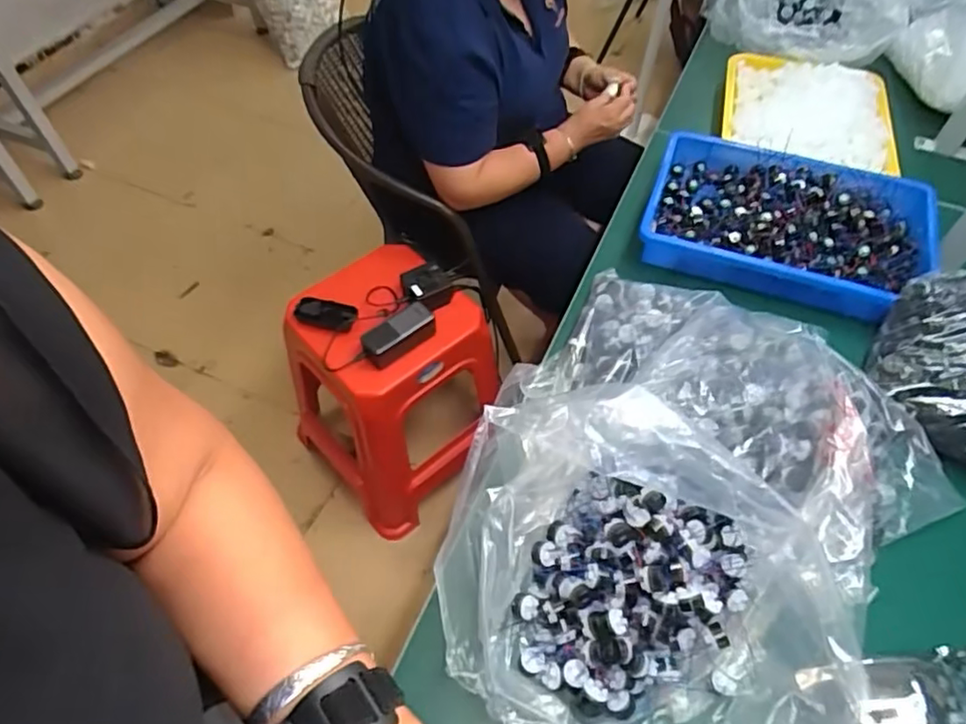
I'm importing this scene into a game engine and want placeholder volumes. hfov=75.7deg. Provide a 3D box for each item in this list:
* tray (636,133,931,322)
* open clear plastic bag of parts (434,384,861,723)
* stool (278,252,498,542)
[{"bbox_3d":[0.420,-0.196,0.861,0.367,0.065,0.255,19,57,13],"label":"tray"},{"bbox_3d":[0.134,0.192,0.517,0.349,0.162,0.259,19,57,13],"label":"open clear plastic bag of parts"},{"bbox_3d":[-0.193,0.051,1.306,0.351,0.486,0.351,-38,63,-23],"label":"stool"}]

